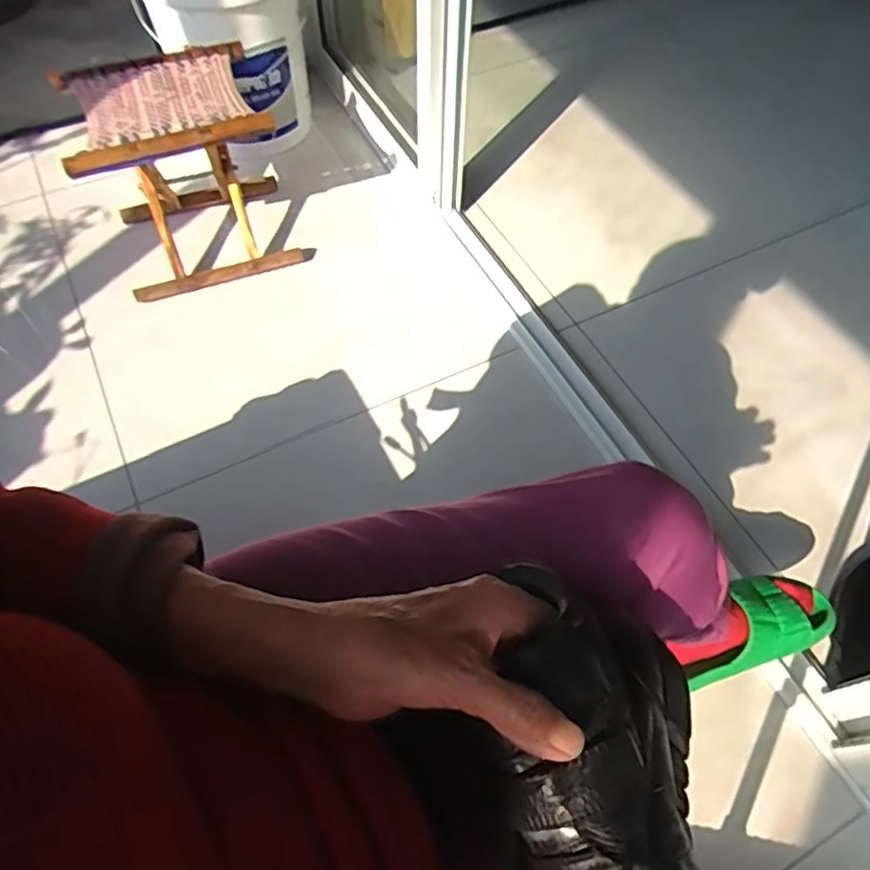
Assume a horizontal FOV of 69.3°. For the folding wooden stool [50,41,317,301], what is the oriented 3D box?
[{"bbox_3d":[-0.436,-0.471,1.114,0.305,0.316,0.271,-20,62,-12],"label":"folding wooden stool"}]

